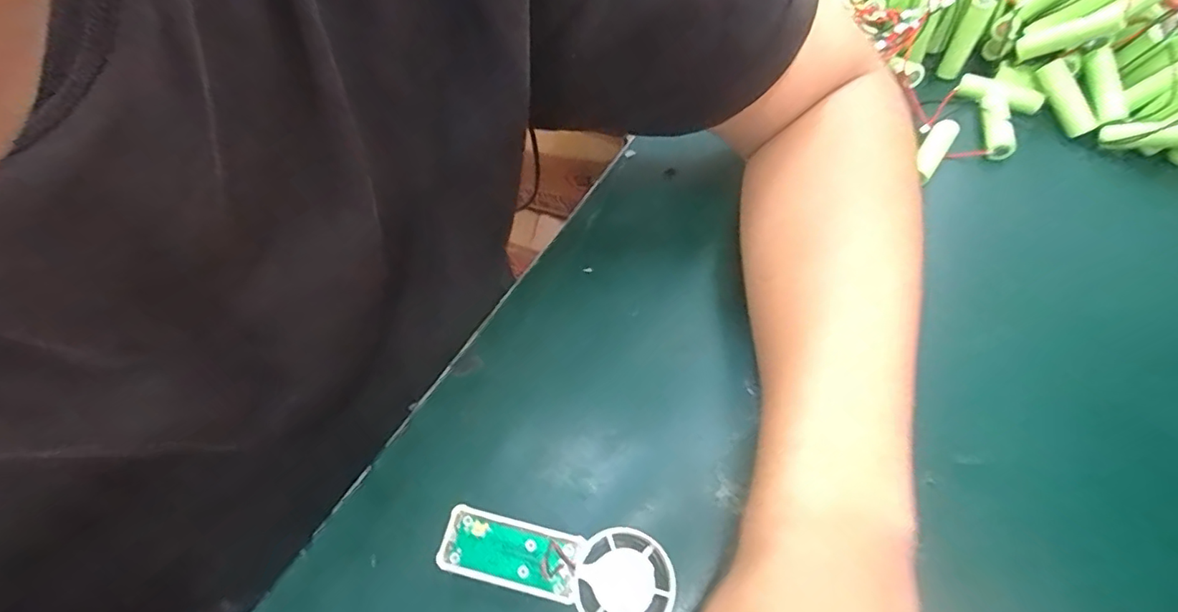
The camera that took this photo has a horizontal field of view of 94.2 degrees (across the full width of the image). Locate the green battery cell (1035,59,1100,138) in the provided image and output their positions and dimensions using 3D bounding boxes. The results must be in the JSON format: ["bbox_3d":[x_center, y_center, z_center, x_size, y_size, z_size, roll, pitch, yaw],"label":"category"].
[{"bbox_3d":[0.302,-0.132,0.346,0.014,0.012,0.050,-16,79,-7],"label":"green battery cell"}]

